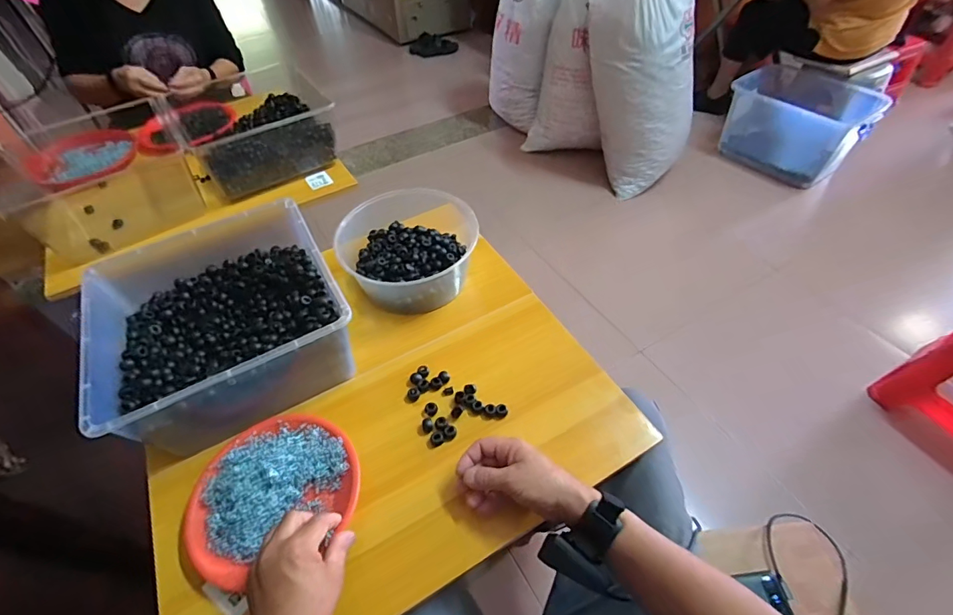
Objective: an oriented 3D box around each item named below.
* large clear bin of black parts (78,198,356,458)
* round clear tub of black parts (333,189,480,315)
[{"bbox_3d":[-0.359,0.020,0.649,0.302,0.140,0.308,-25,53,-17],"label":"large clear bin of black parts"},{"bbox_3d":[-0.113,-0.105,0.752,0.223,0.107,0.216,-2,50,2],"label":"round clear tub of black parts"}]

